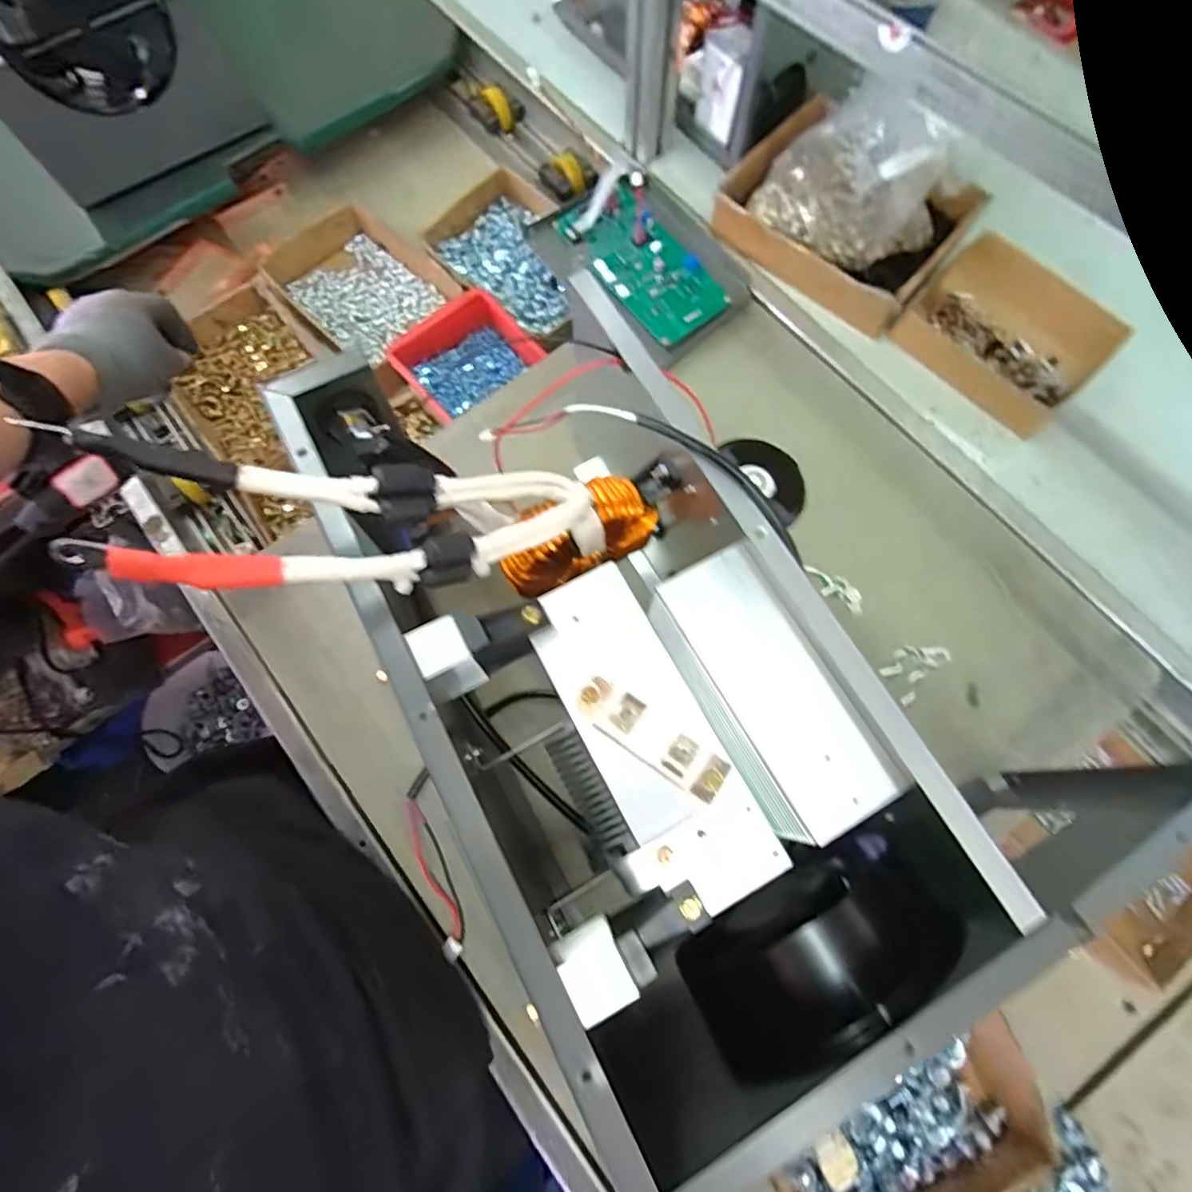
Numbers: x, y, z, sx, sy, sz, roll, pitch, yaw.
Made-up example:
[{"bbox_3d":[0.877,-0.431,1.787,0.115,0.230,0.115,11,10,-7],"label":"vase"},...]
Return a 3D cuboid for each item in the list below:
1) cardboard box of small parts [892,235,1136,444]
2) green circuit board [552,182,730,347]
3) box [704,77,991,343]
[{"bbox_3d":[0.394,-0.252,0.589,0.173,0.043,0.127,41,80,9],"label":"cardboard box of small parts"},{"bbox_3d":[0.046,-0.350,0.637,0.085,0.014,0.193,-34,79,-7],"label":"green circuit board"},{"bbox_3d":[0.250,-0.397,0.586,0.218,0.125,0.181,37,80,8],"label":"box"}]

